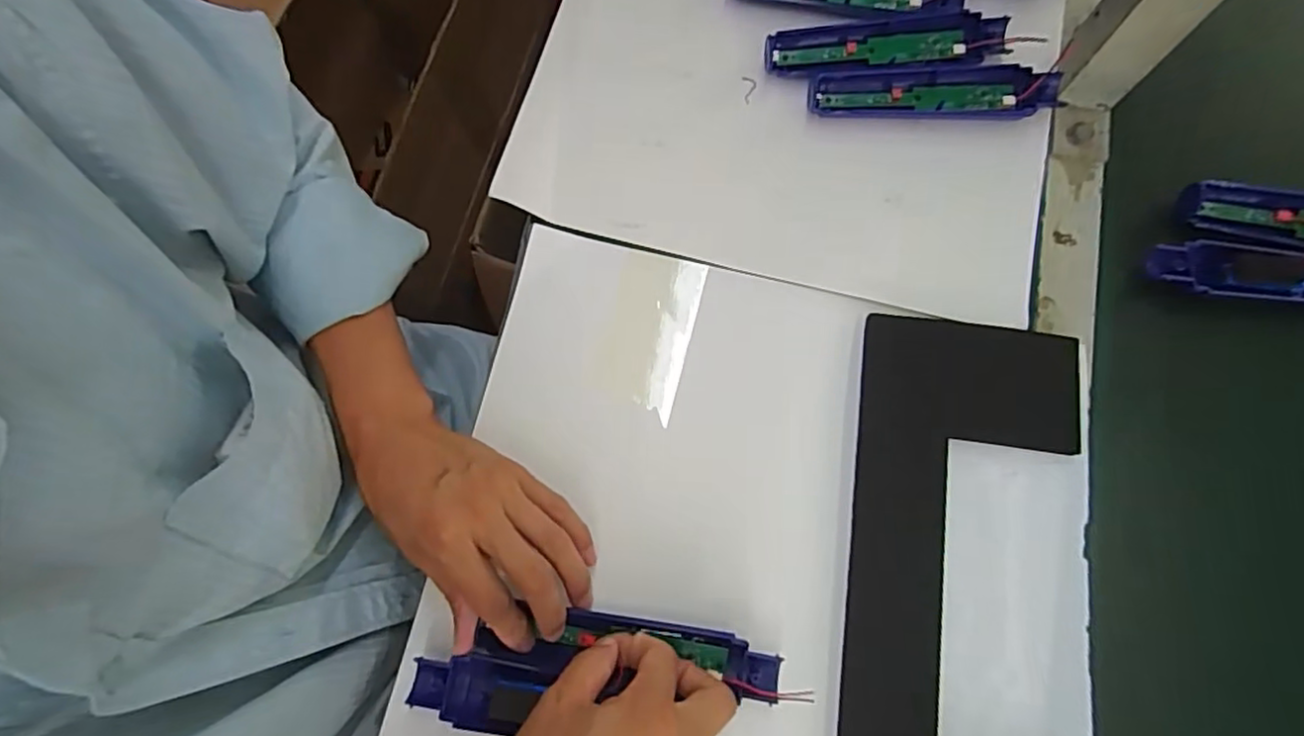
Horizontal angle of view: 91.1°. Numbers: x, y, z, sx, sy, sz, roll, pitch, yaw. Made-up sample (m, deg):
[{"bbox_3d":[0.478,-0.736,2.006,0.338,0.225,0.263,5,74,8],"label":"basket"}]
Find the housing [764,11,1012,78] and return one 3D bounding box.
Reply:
[{"bbox_3d":[0.167,-0.234,0.463,0.166,0.012,0.039,-4,75,1],"label":"housing"}]

